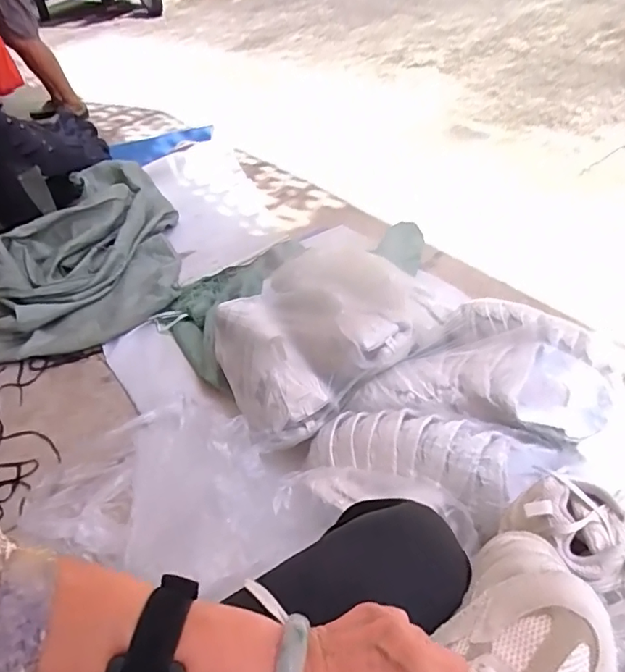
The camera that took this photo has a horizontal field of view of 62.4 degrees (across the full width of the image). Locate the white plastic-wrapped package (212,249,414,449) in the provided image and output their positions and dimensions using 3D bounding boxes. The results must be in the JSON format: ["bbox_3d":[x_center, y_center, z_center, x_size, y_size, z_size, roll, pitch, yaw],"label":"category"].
[{"bbox_3d":[0.006,-0.020,0.994,0.390,0.122,0.375,-25,45,-11],"label":"white plastic-wrapped package"}]

